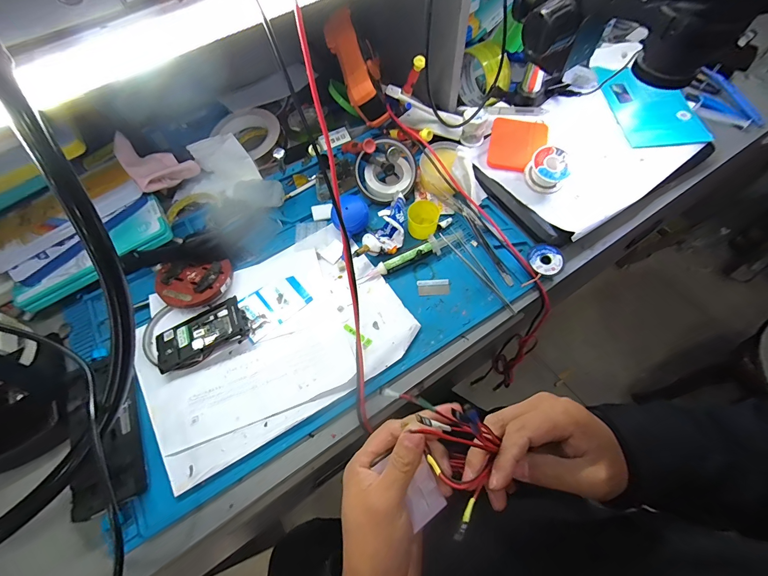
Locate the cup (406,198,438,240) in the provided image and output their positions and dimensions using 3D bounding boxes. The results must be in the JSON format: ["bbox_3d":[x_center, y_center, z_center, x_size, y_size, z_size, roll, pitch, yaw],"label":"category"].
[{"bbox_3d":[0.052,-0.091,0.473,0.039,0.033,0.049,1,61,4],"label":"cup"}]

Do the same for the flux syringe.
[{"bbox_3d":[0.036,-0.043,0.446,0.143,0.012,0.018,-24,63,-10],"label":"flux syringe"}]

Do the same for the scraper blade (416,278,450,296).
[{"bbox_3d":[0.063,-0.001,0.442,0.040,0.004,0.022,-6,71,-3],"label":"scraper blade"}]

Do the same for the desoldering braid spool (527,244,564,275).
[{"bbox_3d":[0.203,-0.036,0.440,0.043,0.009,0.039,-10,61,-3],"label":"desoldering braid spool"}]

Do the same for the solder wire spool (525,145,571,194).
[{"bbox_3d":[0.218,-0.157,0.469,0.046,0.041,0.046,-1,61,2],"label":"solder wire spool"}]

